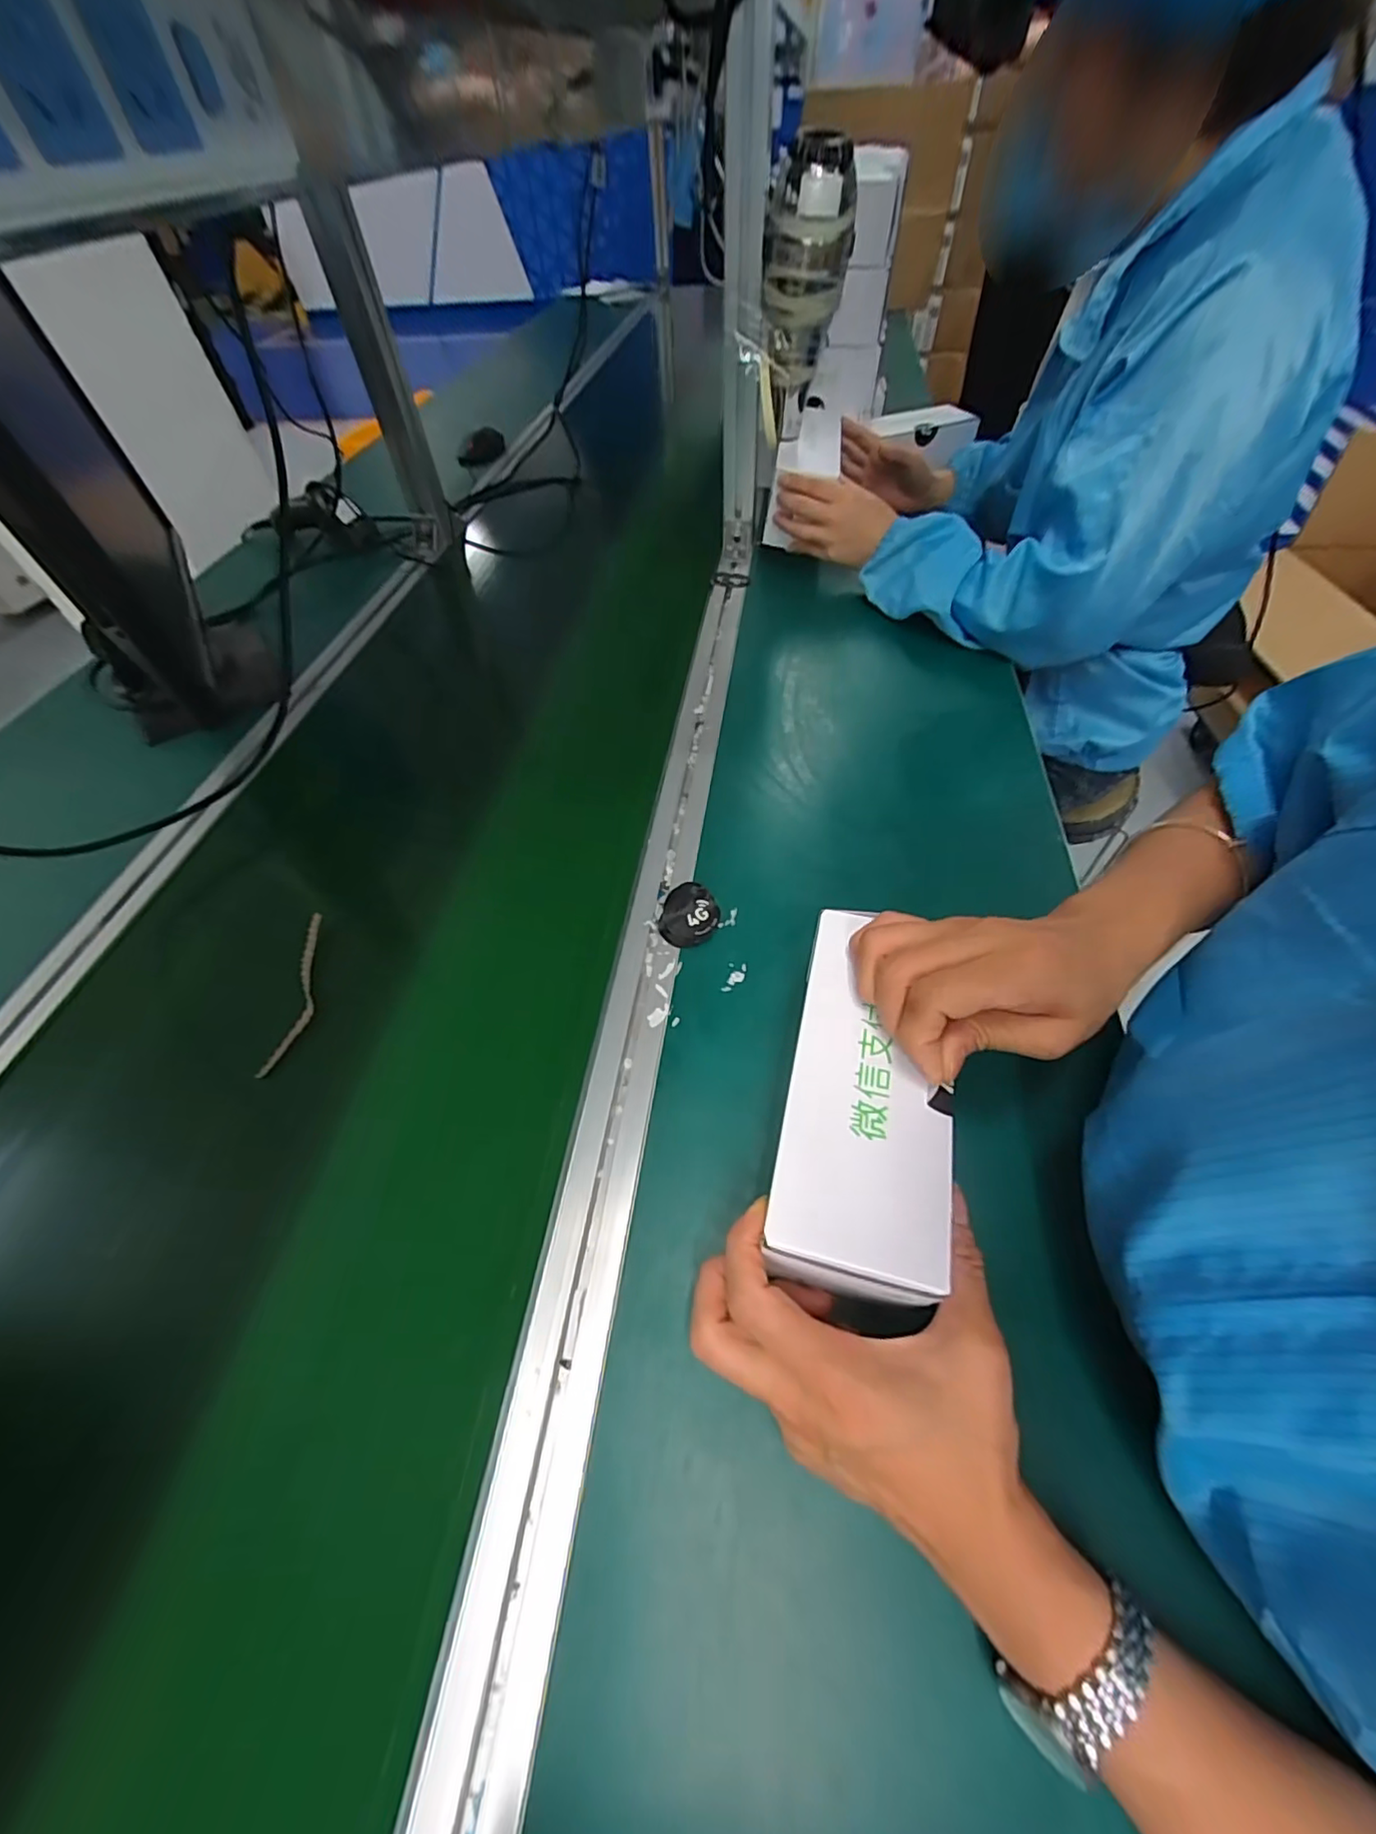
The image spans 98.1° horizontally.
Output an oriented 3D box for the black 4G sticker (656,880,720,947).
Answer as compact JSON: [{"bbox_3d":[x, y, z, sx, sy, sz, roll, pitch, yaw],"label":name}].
[{"bbox_3d":[0.001,-0.002,0.452,0.045,0.017,0.048,-6,54,-1],"label":"black 4G sticker"}]

